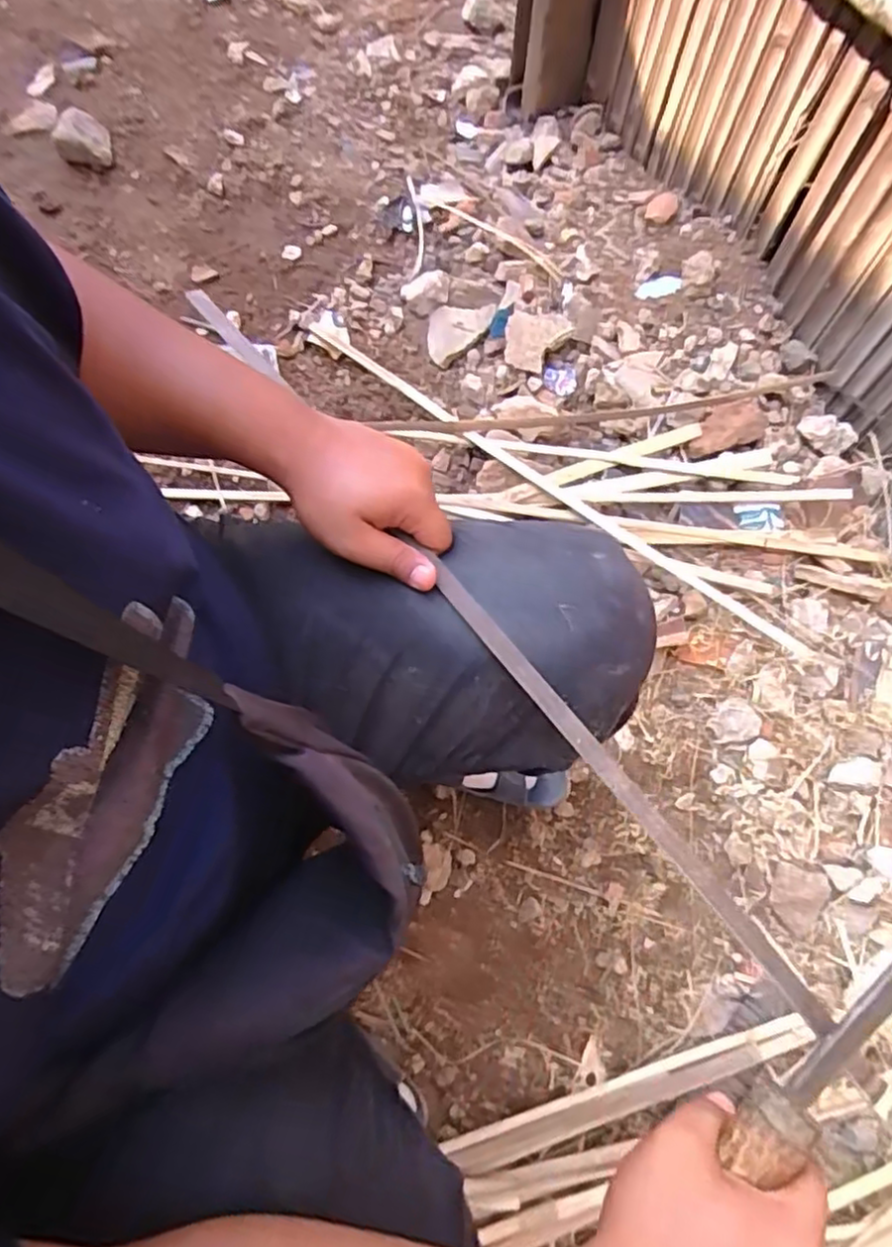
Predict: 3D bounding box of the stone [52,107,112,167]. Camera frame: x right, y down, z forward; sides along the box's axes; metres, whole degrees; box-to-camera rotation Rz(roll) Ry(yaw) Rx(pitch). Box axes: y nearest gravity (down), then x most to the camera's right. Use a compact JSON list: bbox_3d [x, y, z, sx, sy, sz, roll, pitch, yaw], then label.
[{"bbox_3d":[-0.613,-0.816,1.151,0.082,0.040,0.096,-19,70,-7],"label":"stone"}]

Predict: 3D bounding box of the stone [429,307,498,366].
[{"bbox_3d":[0.016,-0.443,1.020,0.116,0.013,0.081,-38,69,7],"label":"stone"}]

